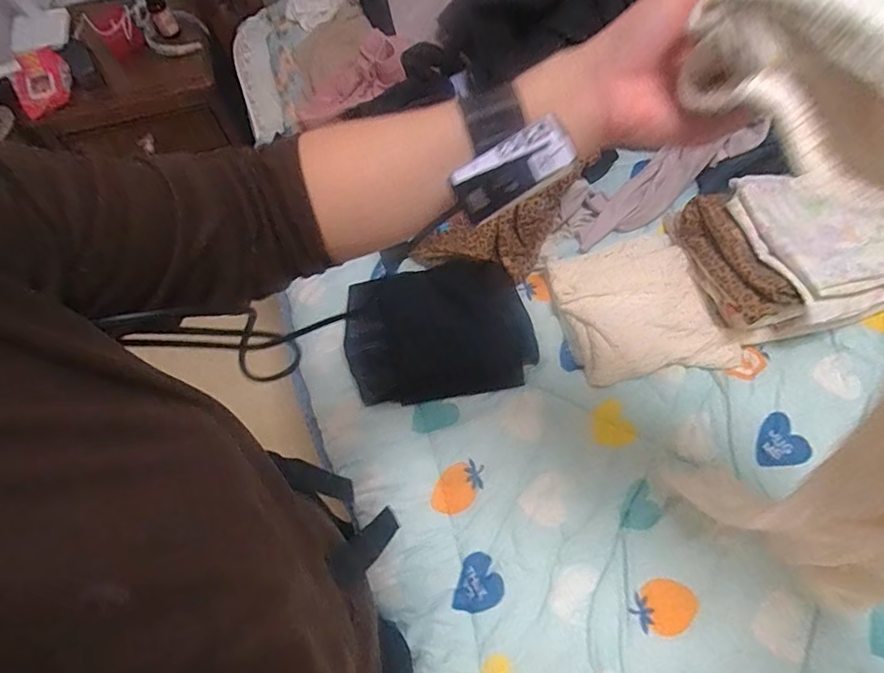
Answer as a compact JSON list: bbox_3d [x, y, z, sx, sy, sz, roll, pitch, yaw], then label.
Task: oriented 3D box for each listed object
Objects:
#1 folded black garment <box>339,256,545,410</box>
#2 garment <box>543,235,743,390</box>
[{"bbox_3d":[-0.004,-0.009,0.925,0.323,0.047,0.238,-10,66,-2],"label":"folded black garment"},{"bbox_3d":[0.351,-0.055,0.918,0.273,0.064,0.269,-1,67,2],"label":"garment"}]

